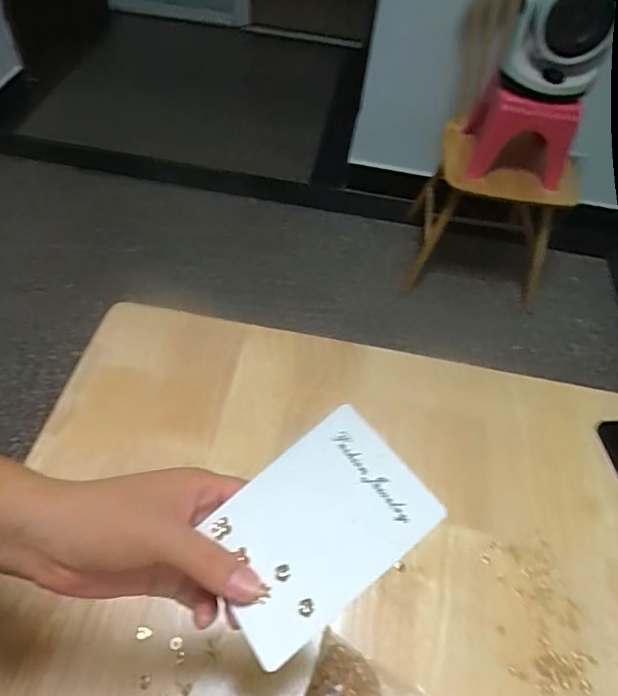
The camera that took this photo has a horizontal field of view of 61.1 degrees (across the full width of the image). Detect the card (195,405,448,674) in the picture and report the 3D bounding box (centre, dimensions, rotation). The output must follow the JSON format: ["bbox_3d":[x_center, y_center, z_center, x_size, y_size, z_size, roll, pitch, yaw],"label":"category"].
[{"bbox_3d":[0.002,0.087,0.259,0.105,0.005,0.078,-38,56,-8],"label":"card"}]

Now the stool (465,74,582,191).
[{"bbox_3d":[0.661,-0.659,1.648,0.310,0.224,0.257,19,53,9],"label":"stool"}]

